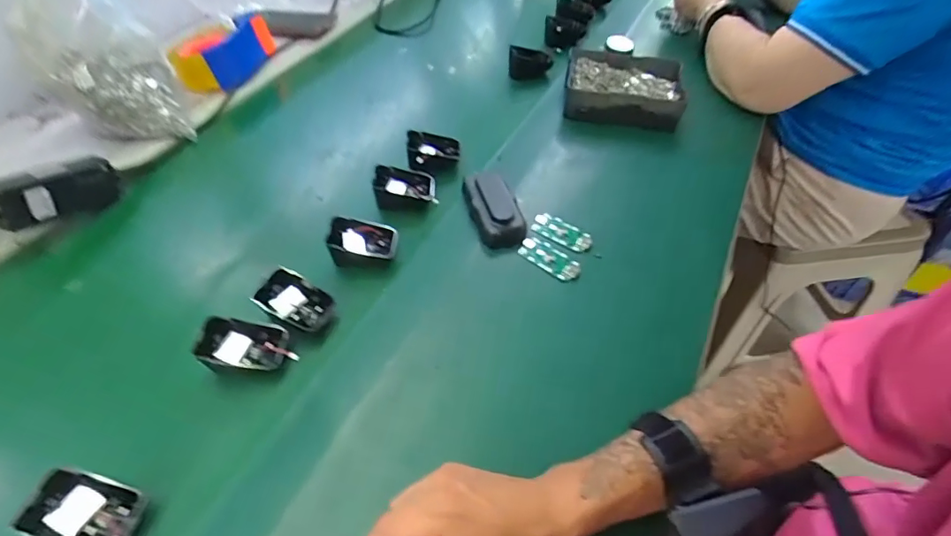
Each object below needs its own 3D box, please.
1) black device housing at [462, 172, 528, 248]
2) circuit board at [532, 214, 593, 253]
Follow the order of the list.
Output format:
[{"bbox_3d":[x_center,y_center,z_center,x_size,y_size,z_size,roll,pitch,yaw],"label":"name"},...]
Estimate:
[{"bbox_3d":[0.020,-0.067,0.539,0.052,0.032,0.091,-16,52,-11],"label":"black device housing"},{"bbox_3d":[0.095,-0.040,0.534,0.066,0.010,0.032,24,58,15],"label":"circuit board"}]

